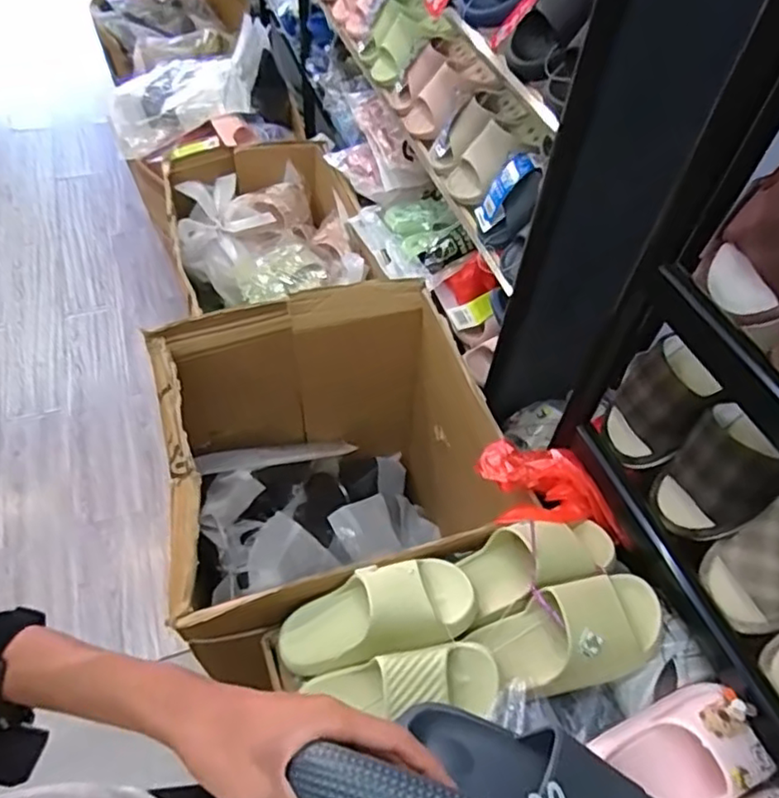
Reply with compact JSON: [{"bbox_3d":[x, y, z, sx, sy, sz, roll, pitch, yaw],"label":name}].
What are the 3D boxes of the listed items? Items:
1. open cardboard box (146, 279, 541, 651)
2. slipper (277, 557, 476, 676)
[{"bbox_3d":[-0.109,0.182,1.134,0.482,0.587,0.517,-12,55,-14],"label":"open cardboard box"},{"bbox_3d":[-0.024,0.251,0.726,0.232,0.073,0.103,-20,53,11],"label":"slipper"}]

